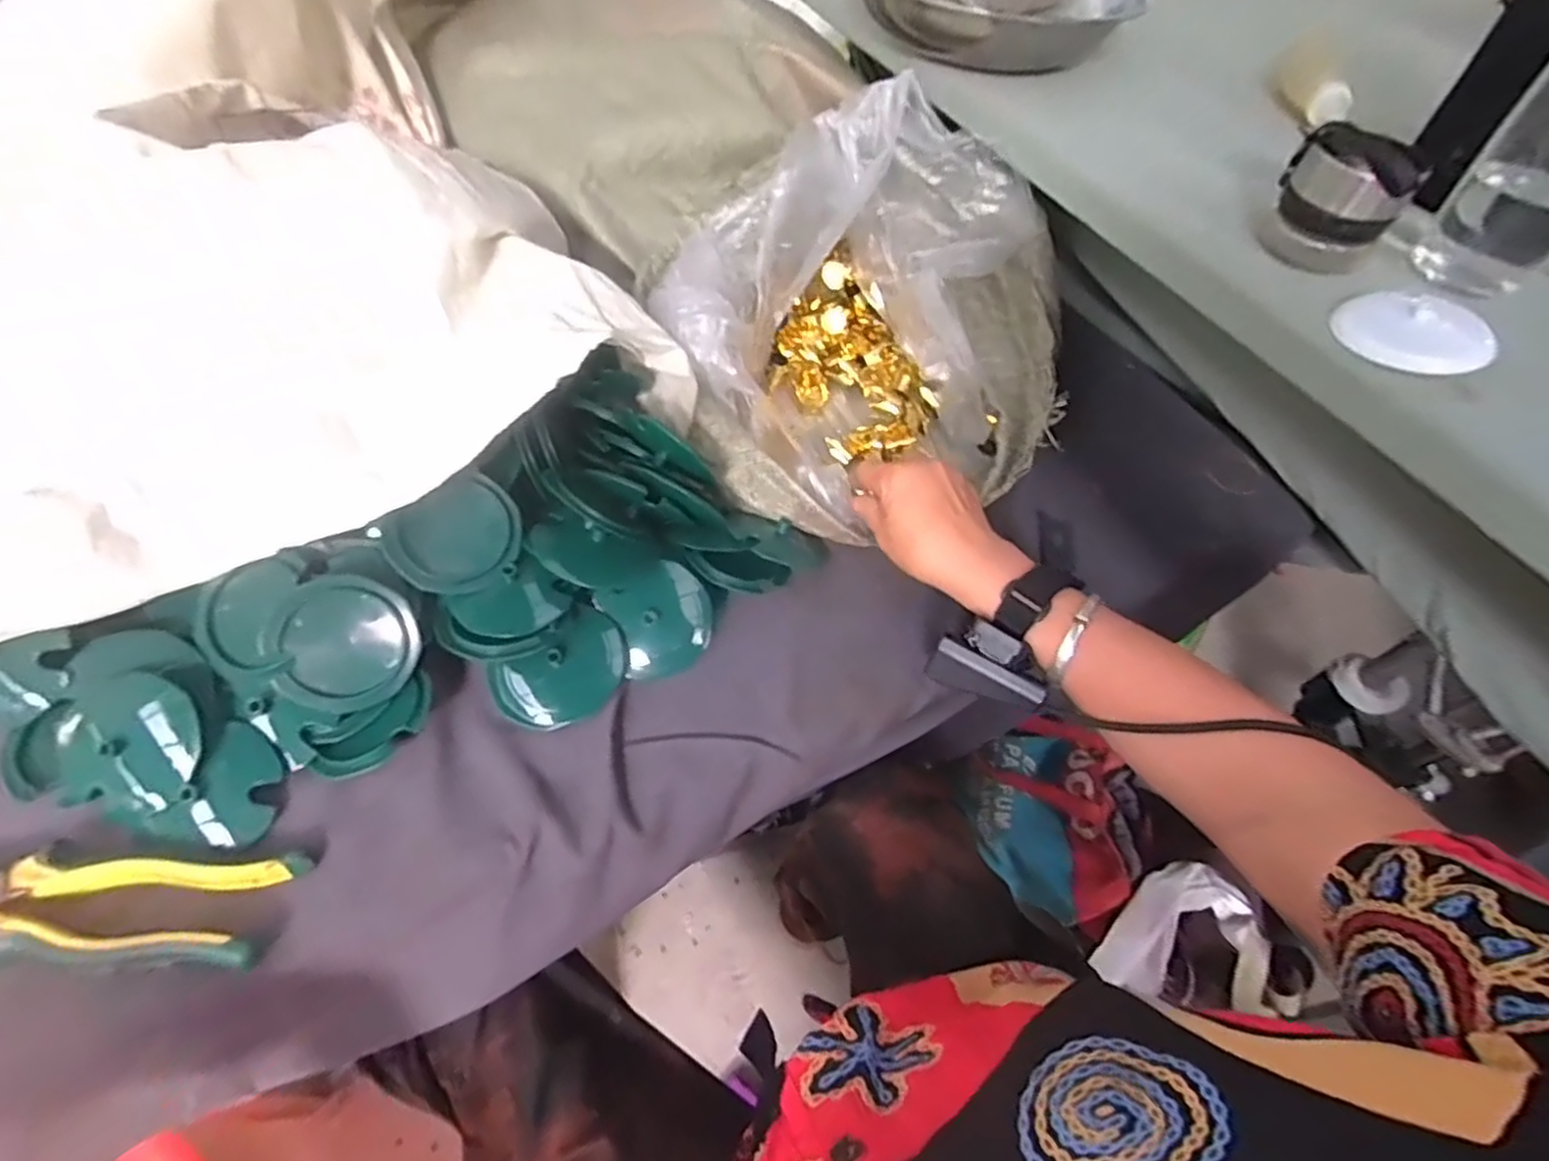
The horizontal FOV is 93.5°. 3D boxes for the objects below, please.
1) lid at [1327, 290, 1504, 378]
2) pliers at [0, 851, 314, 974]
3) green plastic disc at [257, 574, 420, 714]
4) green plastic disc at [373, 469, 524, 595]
[{"bbox_3d":[0.363,-0.142,0.411,0.070,0.020,0.070,3,53,-4],"label":"lid"},{"bbox_3d":[-0.346,0.164,0.364,0.193,0.027,0.055,4,48,-6],"label":"pliers"},{"bbox_3d":[-0.246,0.036,0.417,0.074,0.006,0.074,1,89,-23],"label":"green plastic disc"},{"bbox_3d":[-0.193,-0.026,0.445,0.076,0.010,0.062,-33,95,-23],"label":"green plastic disc"}]

